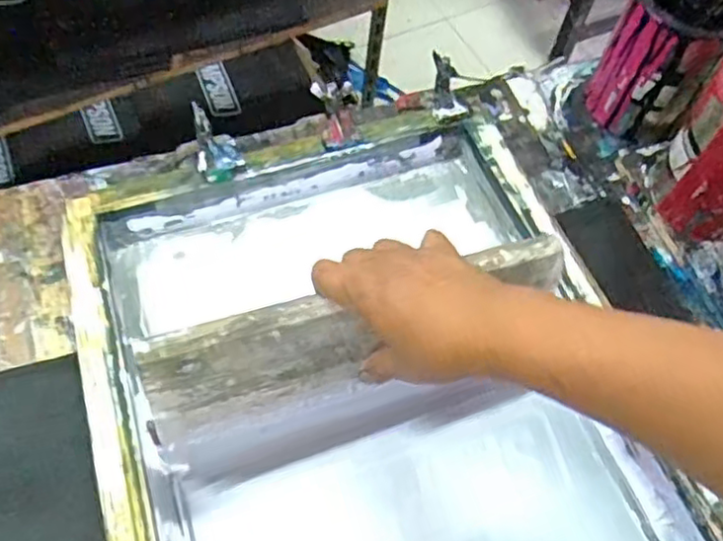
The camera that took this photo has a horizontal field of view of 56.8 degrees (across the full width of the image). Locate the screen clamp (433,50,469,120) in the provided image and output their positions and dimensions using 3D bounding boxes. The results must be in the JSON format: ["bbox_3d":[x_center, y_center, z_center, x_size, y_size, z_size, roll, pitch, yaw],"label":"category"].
[{"bbox_3d":[0.082,-0.179,0.650,0.030,0.019,0.062,-10,99,-8],"label":"screen clamp"}]

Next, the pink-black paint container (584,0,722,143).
[{"bbox_3d":[0.296,-0.210,0.661,0.102,0.148,0.096,30,64,14],"label":"pink-black paint container"}]

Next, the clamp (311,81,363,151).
[{"bbox_3d":[-0.022,-0.146,0.624,0.039,0.040,0.054,-17,63,-11],"label":"clamp"}]

